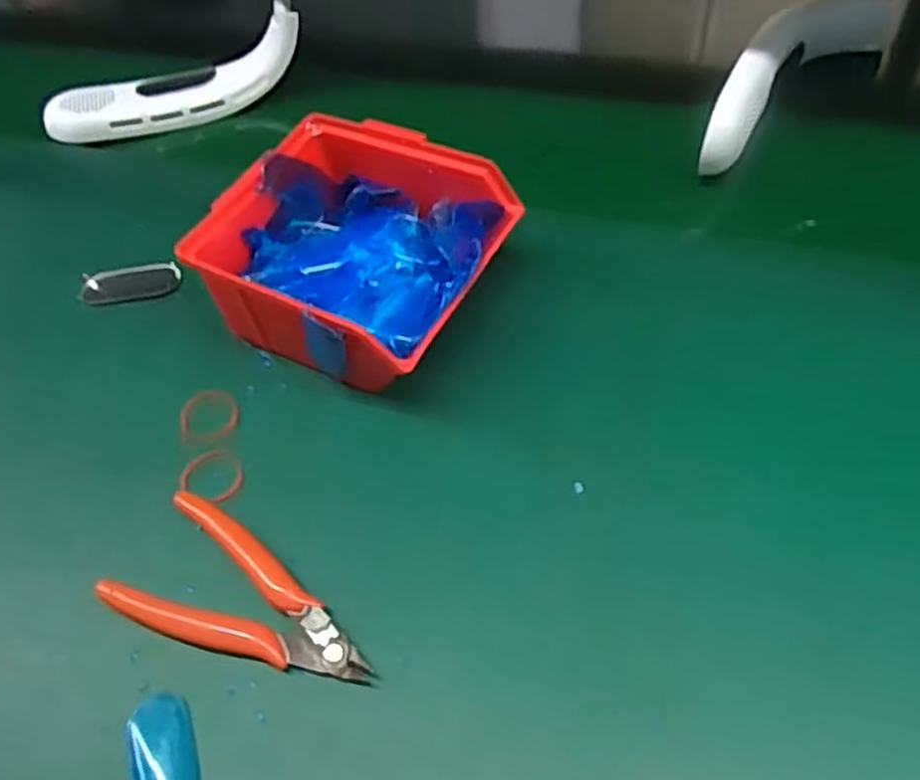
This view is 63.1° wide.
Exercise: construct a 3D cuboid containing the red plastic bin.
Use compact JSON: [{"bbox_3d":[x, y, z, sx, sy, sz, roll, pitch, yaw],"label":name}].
[{"bbox_3d":[-0.052,-0.069,0.395,0.136,0.067,0.130,20,59,21],"label":"red plastic bin"}]

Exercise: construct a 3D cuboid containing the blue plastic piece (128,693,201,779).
[{"bbox_3d":[-0.112,0.145,0.283,0.024,0.005,0.058,-22,54,-8],"label":"blue plastic piece"}]

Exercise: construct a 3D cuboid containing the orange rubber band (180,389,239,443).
[{"bbox_3d":[-0.129,0.013,0.385,0.032,0.004,0.030,-2,60,10],"label":"orange rubber band"}]

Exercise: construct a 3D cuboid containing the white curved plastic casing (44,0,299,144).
[{"bbox_3d":[-0.205,-0.221,0.539,0.187,0.067,0.049,-18,54,-5],"label":"white curved plastic casing"}]

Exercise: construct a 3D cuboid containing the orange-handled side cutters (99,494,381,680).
[{"bbox_3d":[-0.094,0.086,0.318,0.128,0.014,0.056,20,59,21],"label":"orange-handled side cutters"}]

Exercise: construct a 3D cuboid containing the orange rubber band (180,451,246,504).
[{"bbox_3d":[-0.119,0.040,0.360,0.032,0.006,0.028,17,58,16],"label":"orange rubber band"}]

